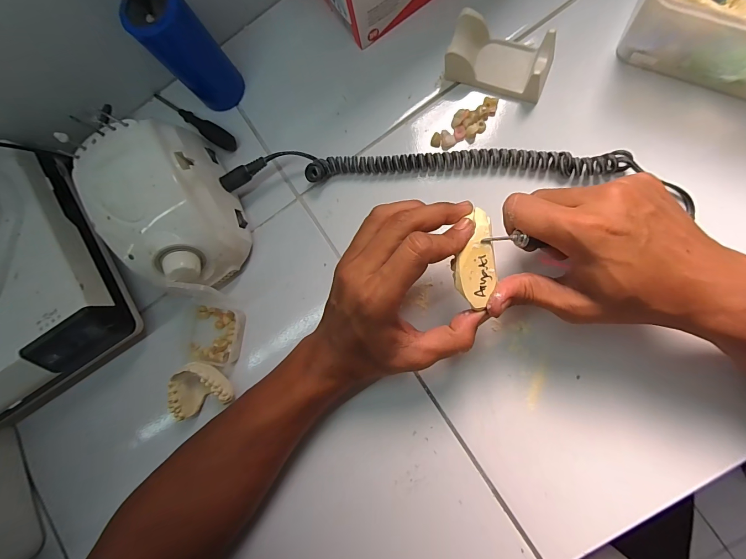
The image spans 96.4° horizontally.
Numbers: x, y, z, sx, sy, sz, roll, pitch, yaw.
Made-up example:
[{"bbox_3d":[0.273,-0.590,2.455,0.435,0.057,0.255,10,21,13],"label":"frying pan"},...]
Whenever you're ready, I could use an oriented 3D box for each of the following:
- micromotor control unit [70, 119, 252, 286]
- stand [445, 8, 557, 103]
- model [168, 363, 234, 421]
[{"bbox_3d":[-0.179,-0.059,0.298,0.098,0.079,0.135,-32,83,4],"label":"micromotor control unit"},{"bbox_3d":[0.114,-0.200,0.298,0.089,0.029,0.048,20,89,8],"label":"stand"},{"bbox_3d":[-0.160,0.100,0.310,0.050,0.027,0.043,-21,83,5],"label":"model"}]

